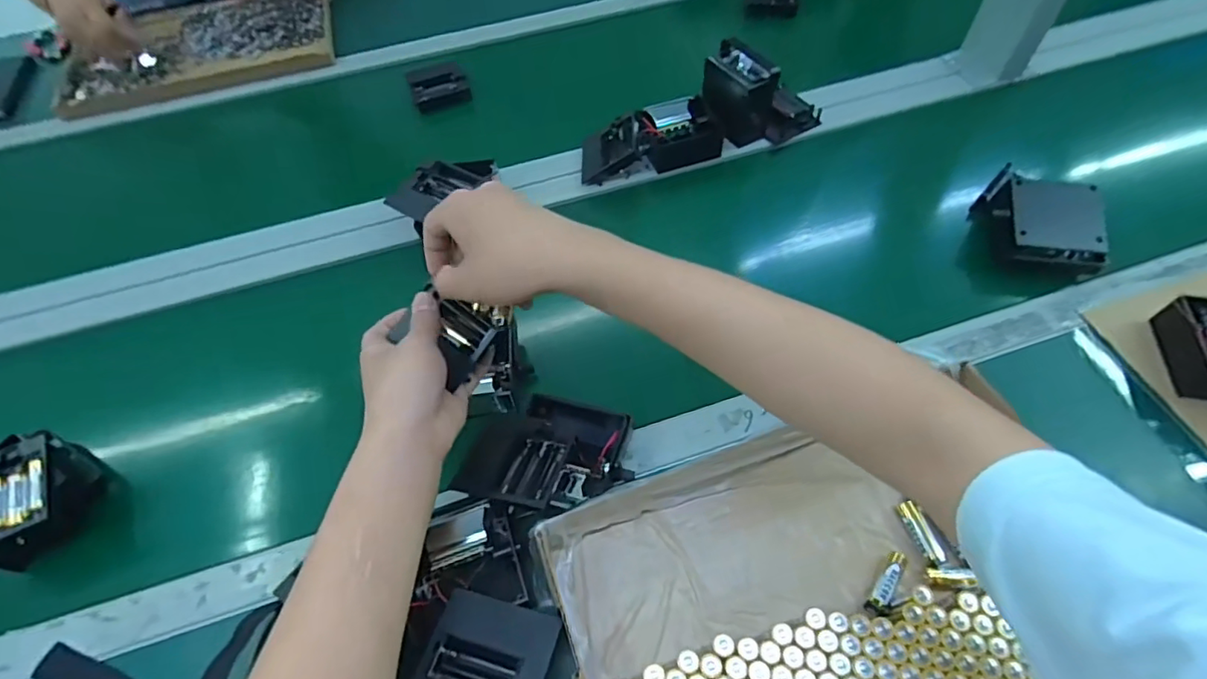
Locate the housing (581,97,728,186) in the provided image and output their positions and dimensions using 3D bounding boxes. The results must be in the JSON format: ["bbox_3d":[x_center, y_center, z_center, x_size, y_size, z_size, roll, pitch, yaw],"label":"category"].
[{"bbox_3d":[0.051,-0.242,0.692,0.172,0.049,0.084,-18,58,-9],"label":"housing"}]

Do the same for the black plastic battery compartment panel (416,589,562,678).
[{"bbox_3d":[-0.076,0.212,0.375,0.081,0.016,0.077,10,58,9],"label":"black plastic battery compartment panel"}]

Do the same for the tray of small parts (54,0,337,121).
[{"bbox_3d":[-0.634,-0.478,0.920,0.388,0.035,0.271,-17,58,-8],"label":"tray of small parts"}]

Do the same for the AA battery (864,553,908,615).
[{"bbox_3d":[0.209,0.178,0.420,0.013,0.011,0.050,34,64,21],"label":"AA battery"}]

